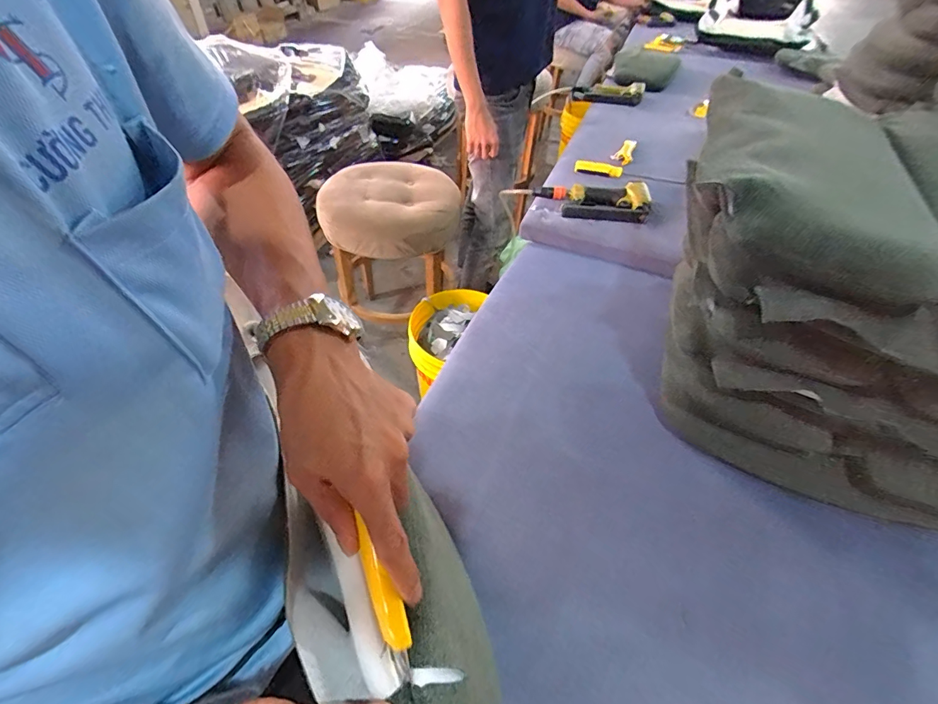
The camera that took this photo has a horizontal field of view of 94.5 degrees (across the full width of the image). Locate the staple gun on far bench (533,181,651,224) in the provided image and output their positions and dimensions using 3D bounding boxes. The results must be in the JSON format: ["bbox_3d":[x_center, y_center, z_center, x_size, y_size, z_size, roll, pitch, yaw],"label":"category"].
[{"bbox_3d":[0.276,-0.347,0.982,0.250,0.039,0.133,7,47,2],"label":"staple gun on far bench"}]

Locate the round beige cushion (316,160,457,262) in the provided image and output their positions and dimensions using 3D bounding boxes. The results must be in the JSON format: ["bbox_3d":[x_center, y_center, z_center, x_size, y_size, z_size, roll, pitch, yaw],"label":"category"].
[{"bbox_3d":[-0.251,-0.474,1.410,0.451,0.130,0.428,5,47,0],"label":"round beige cushion"}]

